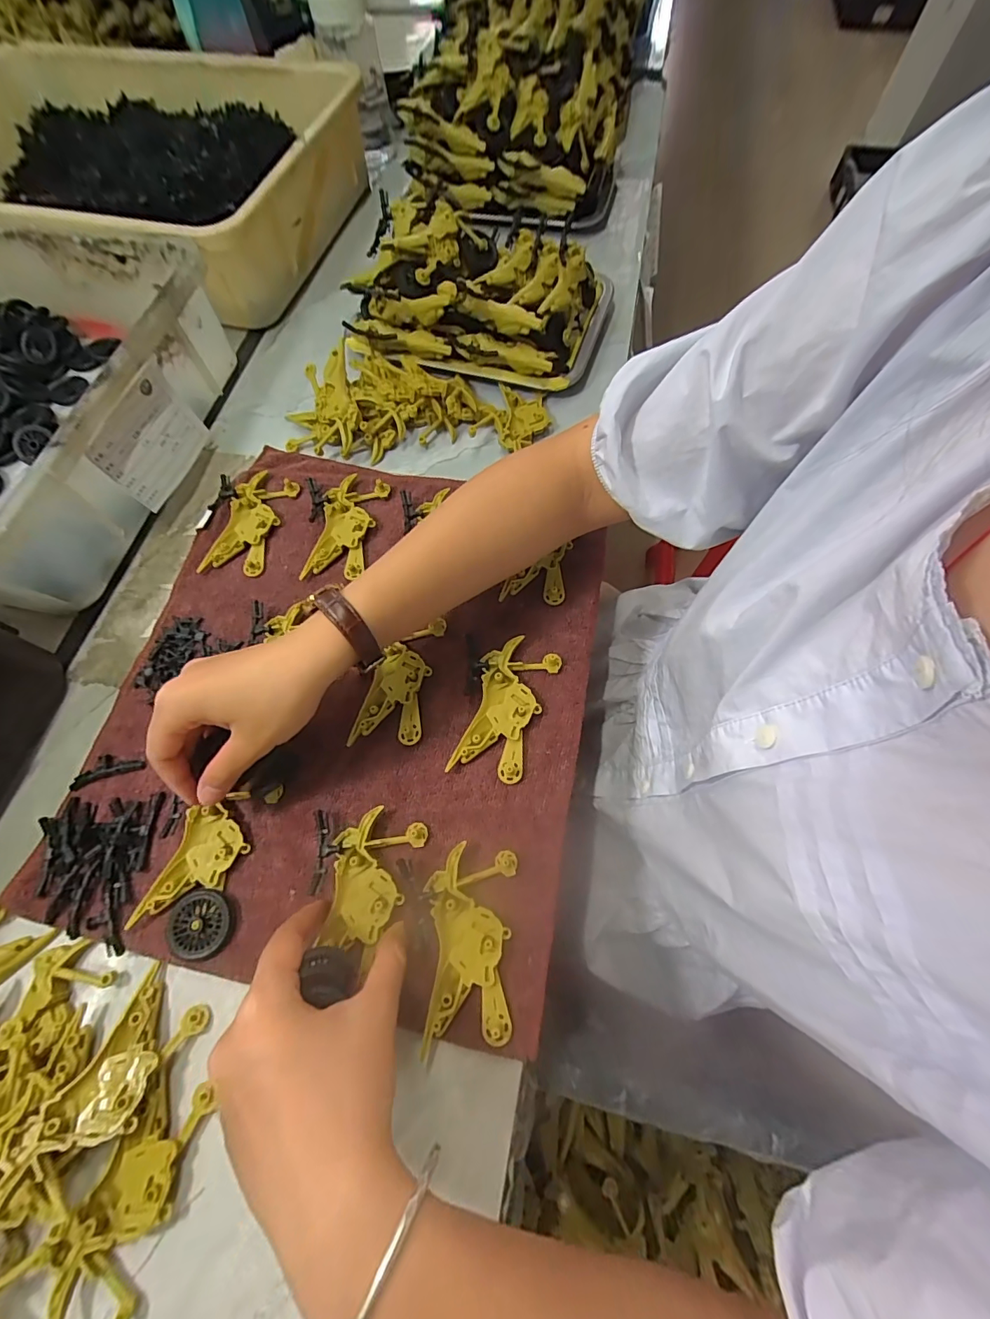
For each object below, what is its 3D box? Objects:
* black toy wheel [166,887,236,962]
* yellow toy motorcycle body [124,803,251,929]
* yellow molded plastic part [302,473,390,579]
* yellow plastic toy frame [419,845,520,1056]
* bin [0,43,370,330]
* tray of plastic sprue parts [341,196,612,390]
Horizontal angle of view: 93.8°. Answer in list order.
[{"bbox_3d":[-0.178,0.161,0.281,0.037,0.006,0.038,0,68,1],"label":"black toy wheel"},{"bbox_3d":[-0.187,0.131,0.292,0.045,0.006,0.071,15,69,7],"label":"yellow toy motorcycle body"},{"bbox_3d":[-0.127,-0.113,0.397,0.047,0.012,0.101,11,68,5],"label":"yellow molded plastic part"},{"bbox_3d":[-0.015,0.166,0.272,0.049,0.009,0.100,3,68,2],"label":"yellow plastic toy frame"},{"bbox_3d":[-0.430,-0.570,0.545,0.496,0.111,0.379,14,69,6],"label":"bin"},{"bbox_3d":[-0.020,-0.366,0.464,0.253,0.074,0.169,15,69,7],"label":"tray of plastic sprue parts"}]

